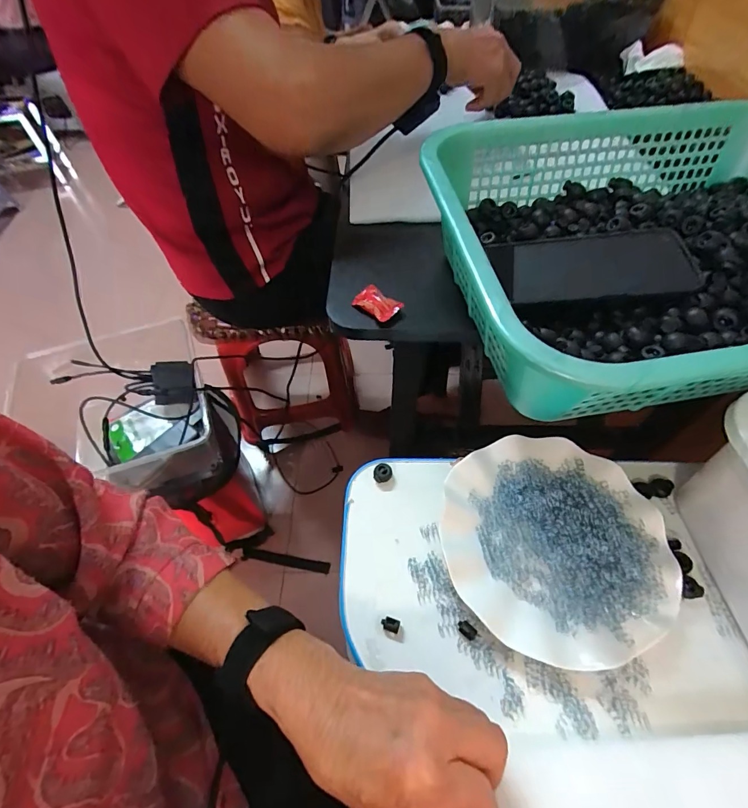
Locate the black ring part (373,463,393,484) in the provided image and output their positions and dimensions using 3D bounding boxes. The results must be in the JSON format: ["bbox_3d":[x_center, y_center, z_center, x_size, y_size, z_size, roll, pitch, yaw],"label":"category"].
[{"bbox_3d":[0.009,0.067,0.389,0.018,0.012,0.016,-5,54,-2],"label":"black ring part"}]

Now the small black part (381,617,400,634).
[{"bbox_3d":[0.013,0.174,0.319,0.014,0.007,0.009,18,56,14],"label":"small black part"}]

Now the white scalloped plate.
[{"bbox_3d":[0.151,0.115,0.343,0.177,0.032,0.177,3,54,3],"label":"white scalloped plate"}]

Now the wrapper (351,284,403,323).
[{"bbox_3d":[0.003,-0.093,0.380,0.043,0.012,0.028,37,64,23],"label":"wrapper"}]

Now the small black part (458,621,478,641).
[{"bbox_3d":[0.073,0.176,0.315,0.015,0.005,0.010,33,61,23],"label":"small black part"}]

